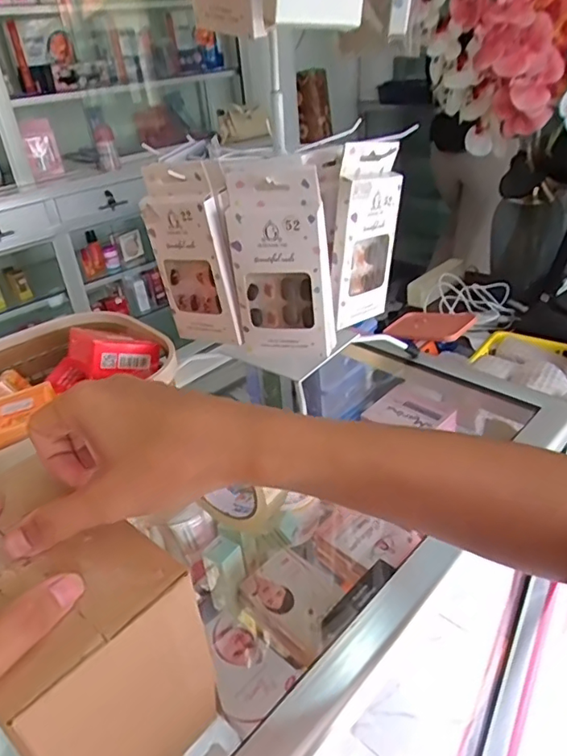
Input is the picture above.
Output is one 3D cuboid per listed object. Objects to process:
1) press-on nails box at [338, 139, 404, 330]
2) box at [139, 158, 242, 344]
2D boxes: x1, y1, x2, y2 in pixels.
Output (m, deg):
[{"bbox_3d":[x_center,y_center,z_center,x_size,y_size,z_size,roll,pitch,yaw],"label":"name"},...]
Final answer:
[{"bbox_3d":[0.068,-0.113,0.446,0.065,0.142,0.014,-23,35,-39],"label":"press-on nails box"},{"bbox_3d":[-0.071,-0.094,0.437,0.074,0.144,0.018,9,31,31],"label":"box"}]

